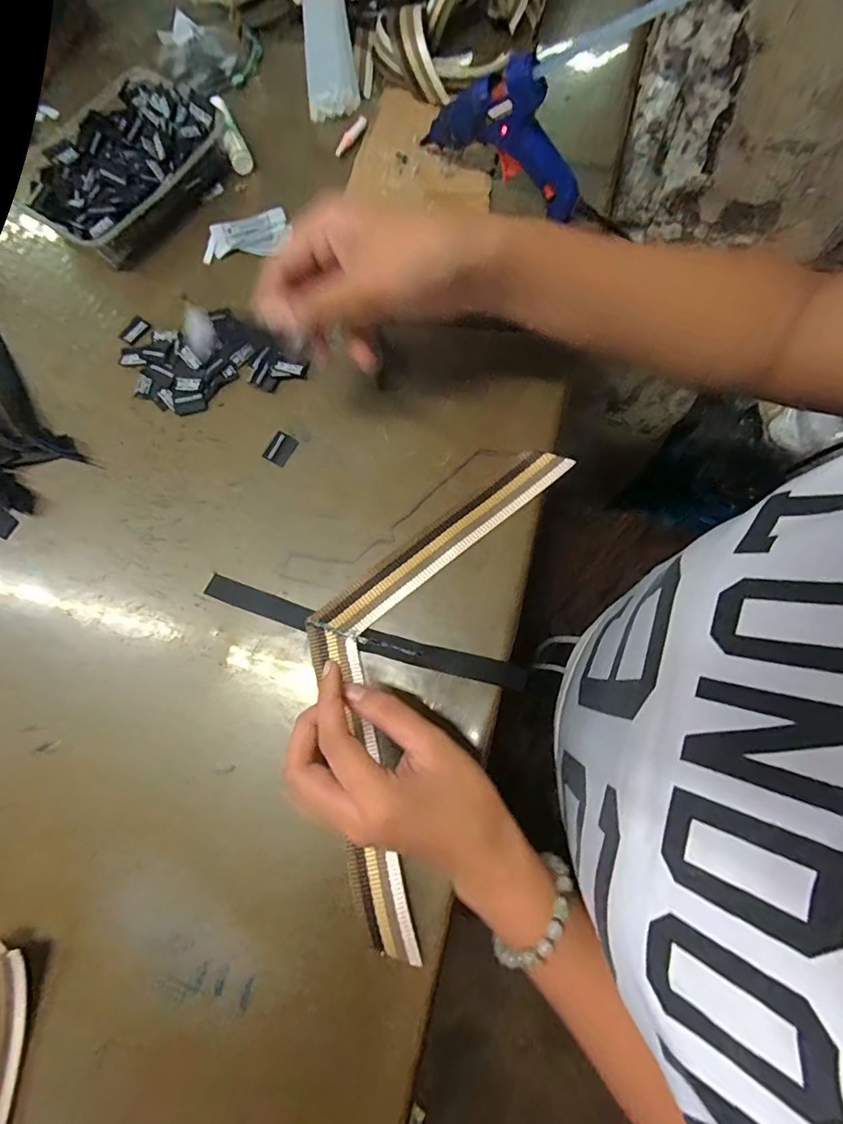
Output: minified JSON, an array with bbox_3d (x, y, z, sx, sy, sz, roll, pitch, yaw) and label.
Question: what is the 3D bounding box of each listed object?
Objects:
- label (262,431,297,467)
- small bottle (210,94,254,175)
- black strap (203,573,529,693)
[{"bbox_3d":[-0.107,-0.086,0.380,0.019,0.004,0.024,30,84,-2],"label":"label"},{"bbox_3d":[-0.173,-0.391,0.454,0.018,0.014,0.089,-20,76,-3],"label":"small bottle"},{"bbox_3d":[-0.042,0.048,0.341,0.228,0.005,0.018,16,76,6],"label":"black strap"}]

